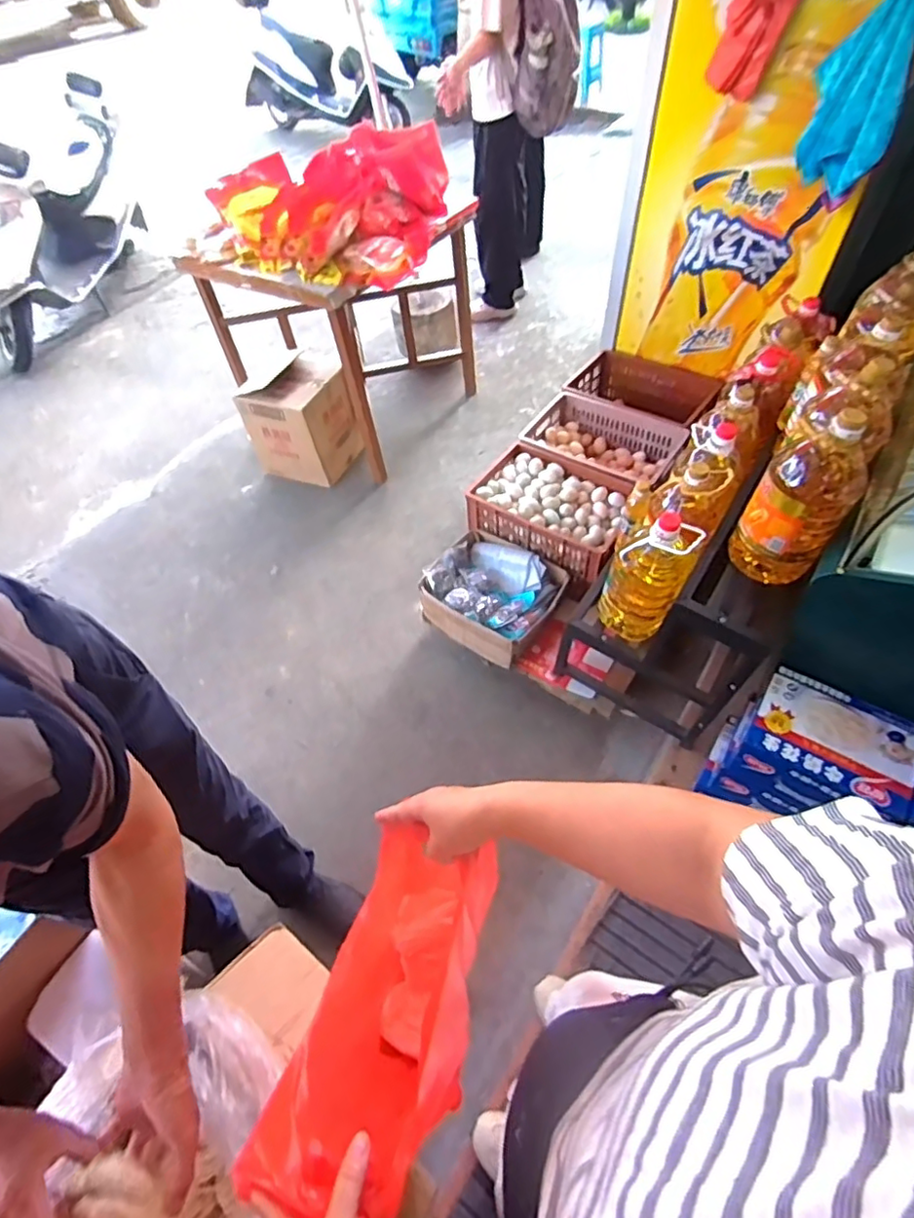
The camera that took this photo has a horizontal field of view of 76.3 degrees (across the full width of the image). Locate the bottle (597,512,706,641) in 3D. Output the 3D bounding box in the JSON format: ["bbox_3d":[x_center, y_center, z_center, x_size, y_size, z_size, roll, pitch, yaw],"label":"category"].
[{"bbox_3d":[0.409,-0.063,1.271,0.149,0.336,0.125,26,59,19],"label":"bottle"}]

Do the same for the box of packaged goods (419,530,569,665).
[{"bbox_3d":[0.093,-0.037,1.710,0.352,0.127,0.285,30,60,21],"label":"box of packaged goods"}]

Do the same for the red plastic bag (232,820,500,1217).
[{"bbox_3d":[-0.058,0.434,0.644,0.146,0.346,0.303,14,56,11],"label":"red plastic bag"}]

